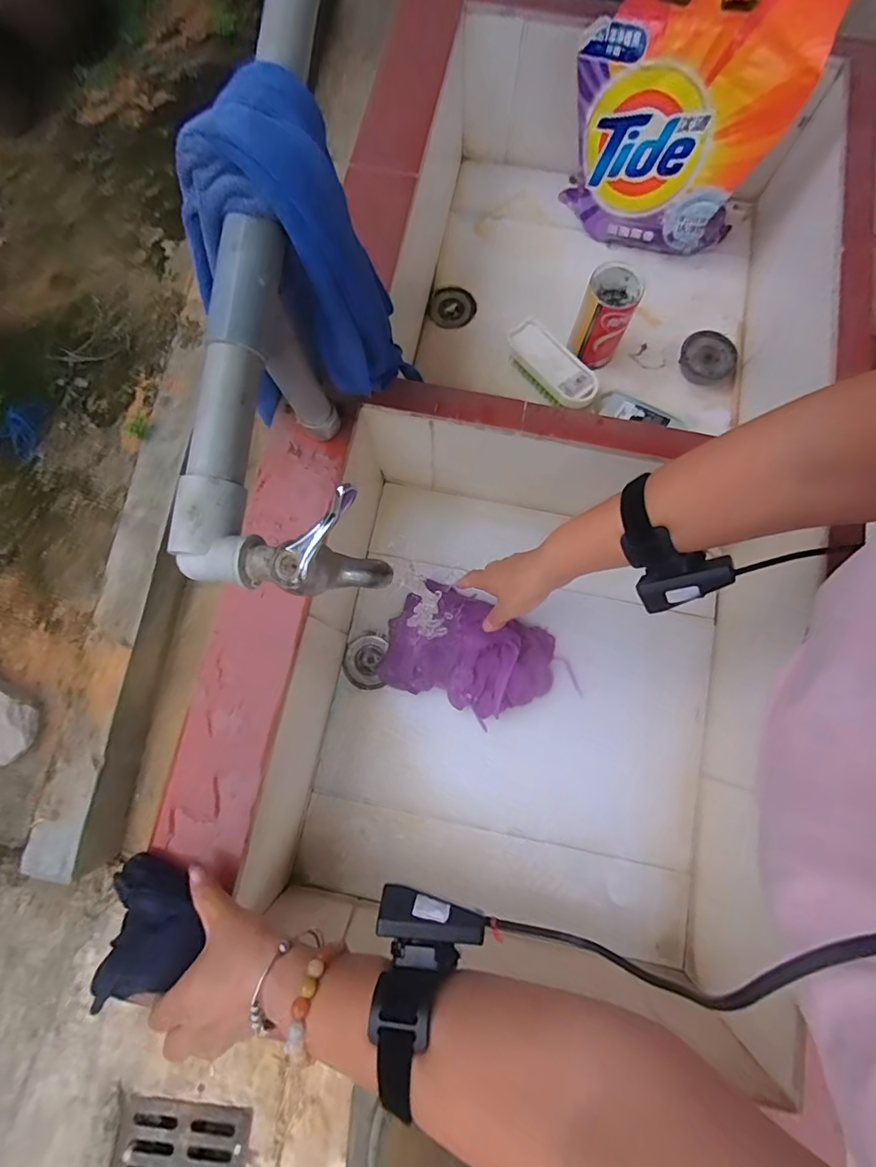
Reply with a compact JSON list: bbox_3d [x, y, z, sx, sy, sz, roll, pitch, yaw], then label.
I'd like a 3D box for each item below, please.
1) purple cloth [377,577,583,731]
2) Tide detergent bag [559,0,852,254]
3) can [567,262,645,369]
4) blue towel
[{"bbox_3d":[0.042,0.087,0.606,0.205,0.065,0.134,25,79,4],"label":"purple cloth"},{"bbox_3d":[0.288,-0.556,0.629,0.246,0.263,0.091,14,79,2],"label":"Tide detergent bag"},{"bbox_3d":[0.212,-0.341,0.666,0.063,0.111,0.074,21,79,3],"label":"can"},{"bbox_3d":[-0.097,-0.225,0.403,0.105,0.237,0.122,34,80,6],"label":"blue towel"}]

